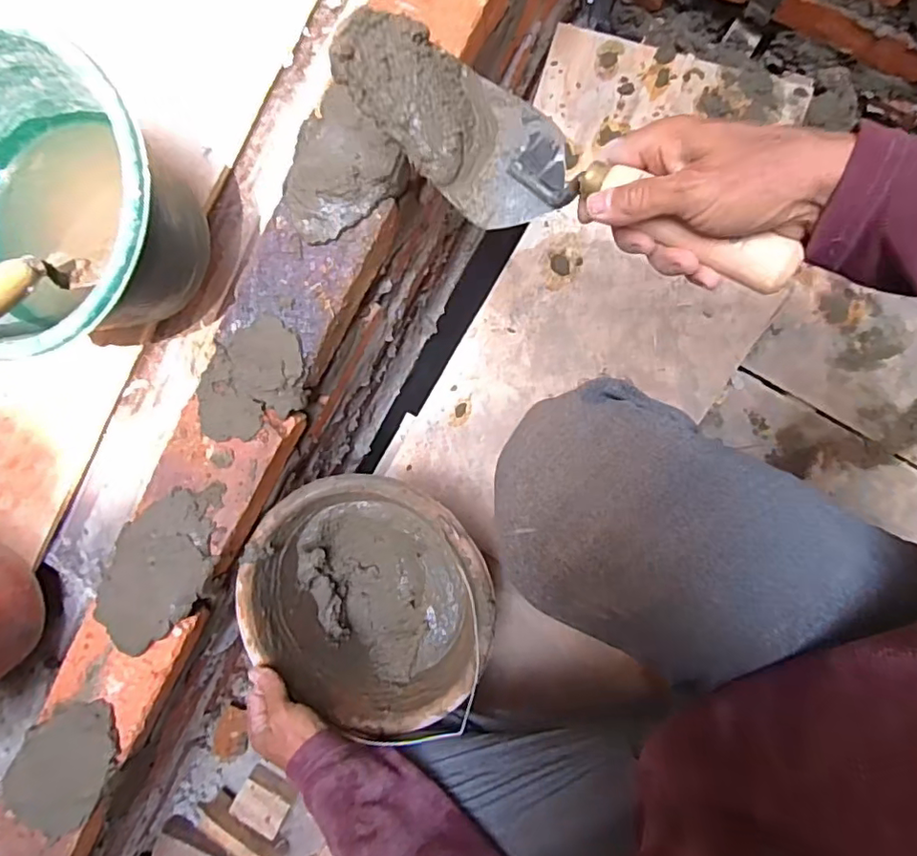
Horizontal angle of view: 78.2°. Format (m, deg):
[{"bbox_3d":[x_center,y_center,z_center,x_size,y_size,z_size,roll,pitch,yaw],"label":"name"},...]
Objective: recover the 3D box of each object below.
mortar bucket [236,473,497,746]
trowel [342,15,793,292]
[{"bbox_3d":[-0.092,0.176,0.610,0.223,0.151,0.253,-21,90,7],"label":"mortar bucket"},{"bbox_3d":[0.054,-0.162,0.356,0.299,0.068,0.086,31,96,6],"label":"trowel"}]

